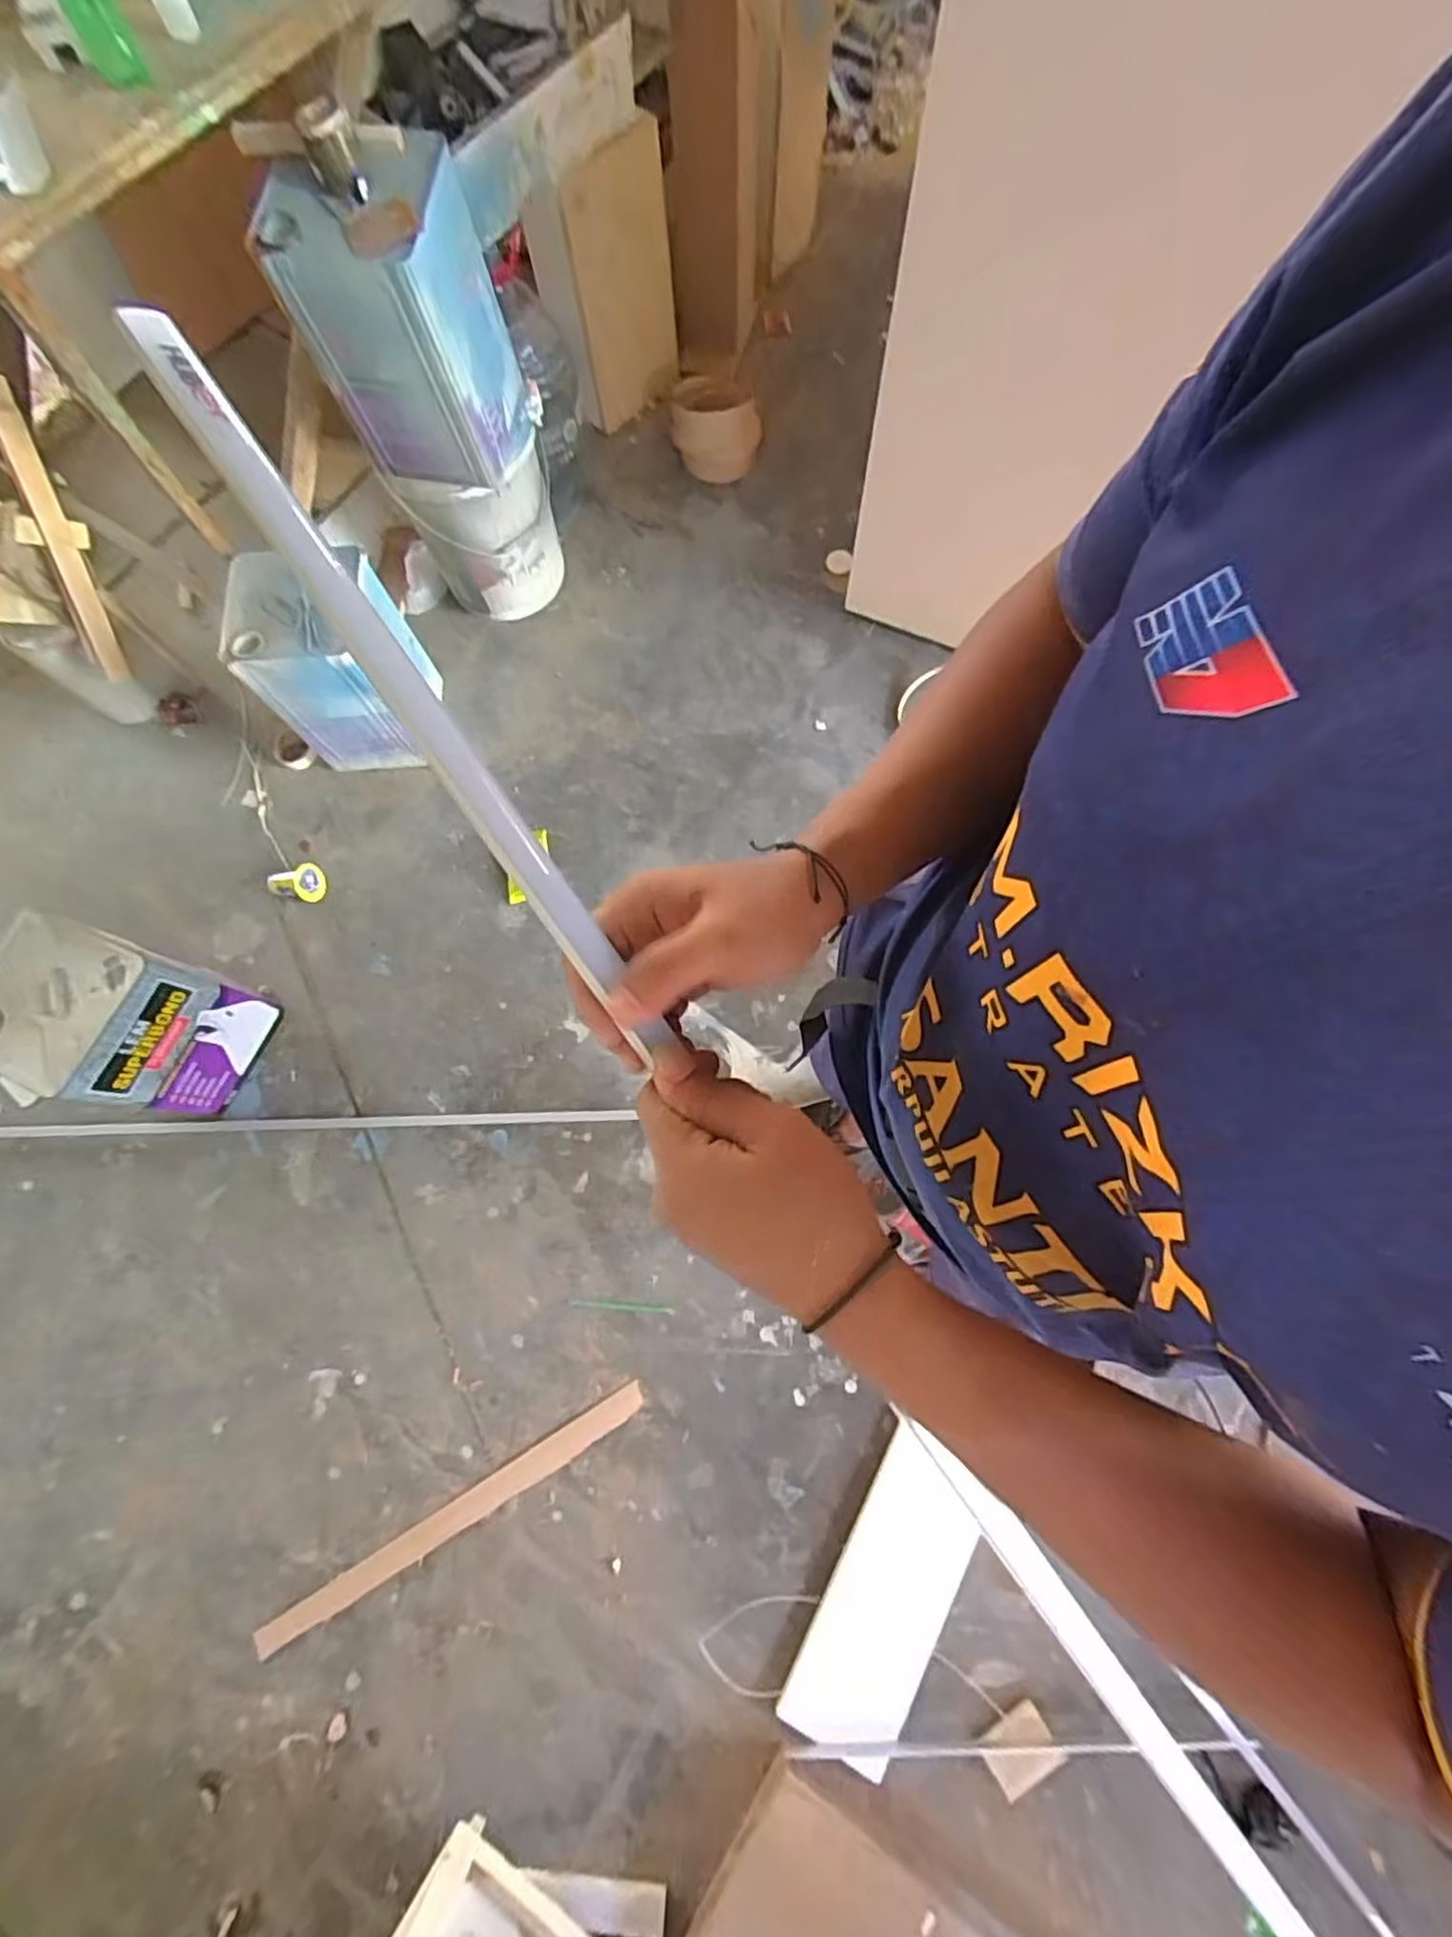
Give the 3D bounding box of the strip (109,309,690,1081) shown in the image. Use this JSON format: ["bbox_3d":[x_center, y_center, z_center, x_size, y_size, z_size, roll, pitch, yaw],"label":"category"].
[{"bbox_3d":[-0.112,-0.093,0.275,0.019,0.010,0.310,-36,101,-10],"label":"strip"}]

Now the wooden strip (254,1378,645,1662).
[{"bbox_3d":[-0.415,0.859,1.136,0.633,0.010,0.050,-29,74,-11],"label":"wooden strip"}]

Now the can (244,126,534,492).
[{"bbox_3d":[-0.497,-0.998,1.123,0.252,0.347,0.244,13,75,5],"label":"can"}]

